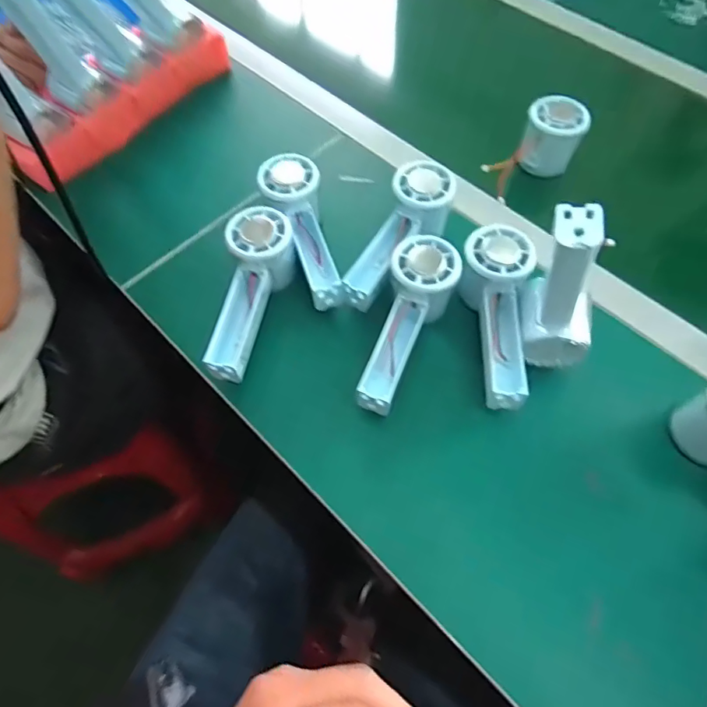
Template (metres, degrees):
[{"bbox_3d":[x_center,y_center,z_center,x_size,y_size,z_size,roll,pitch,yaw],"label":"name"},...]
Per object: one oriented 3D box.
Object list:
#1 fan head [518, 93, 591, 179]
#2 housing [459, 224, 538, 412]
[{"bbox_3d":[0.207,-0.227,0.508,0.057,0.058,0.057,15,61,9],"label":"fan head"},{"bbox_3d":[0.119,-0.032,0.405,0.054,0.048,0.156,2,76,1],"label":"housing"}]

